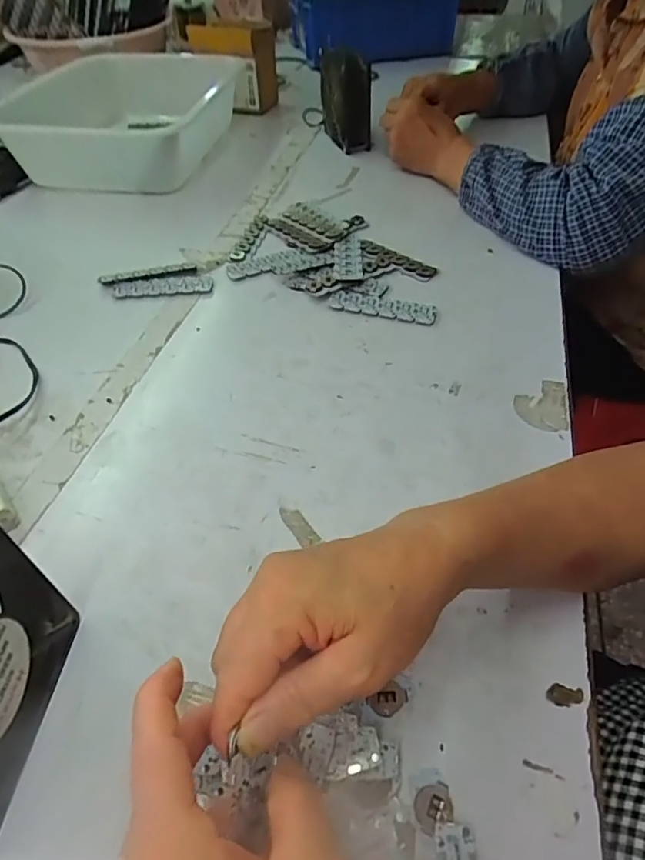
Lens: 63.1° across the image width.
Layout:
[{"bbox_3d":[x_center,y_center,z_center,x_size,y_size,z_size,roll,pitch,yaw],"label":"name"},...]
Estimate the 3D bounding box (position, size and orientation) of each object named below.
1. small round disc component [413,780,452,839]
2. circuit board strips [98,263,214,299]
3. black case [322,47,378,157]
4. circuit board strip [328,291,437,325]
[{"bbox_3d":[0.054,0.181,0.252,0.019,0.004,0.017,-22,50,-17],"label":"small round disc component"},{"bbox_3d":[-0.184,-0.166,0.586,0.120,0.013,0.046,-3,48,0],"label":"circuit board strips"},{"bbox_3d":[0.037,-0.501,0.803,0.055,0.127,0.114,-14,48,-10],"label":"black case"},{"bbox_3d":[0.061,-0.127,0.538,0.109,0.007,0.028,16,50,17],"label":"circuit board strip"}]

